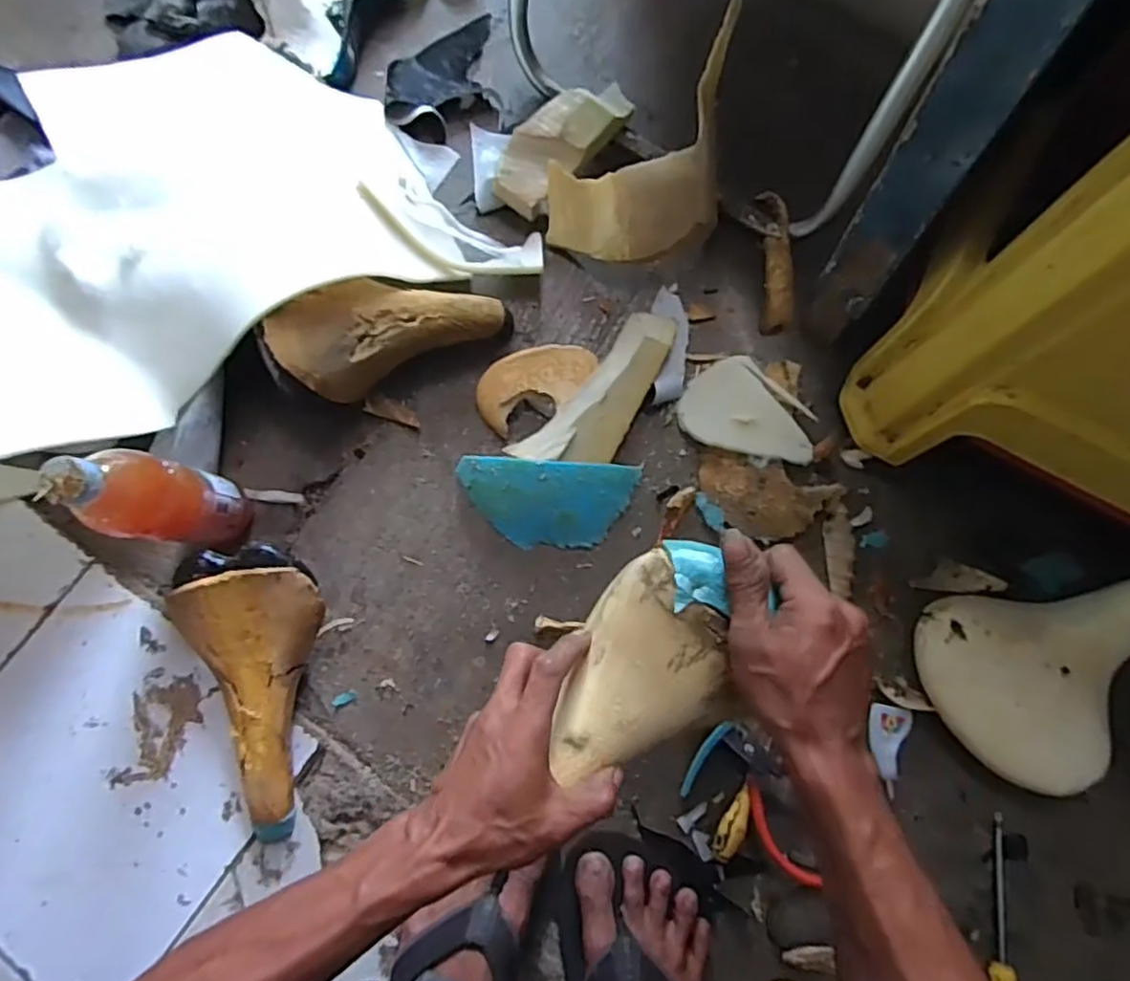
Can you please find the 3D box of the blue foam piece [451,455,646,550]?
[{"bbox_3d":[-0.018,0.011,0.655,0.170,0.040,0.080,3,77,2],"label":"blue foam piece"}]

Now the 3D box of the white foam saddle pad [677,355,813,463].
[{"bbox_3d":[0.173,-0.068,0.677,0.092,0.027,0.129,-29,78,-5],"label":"white foam saddle pad"}]

